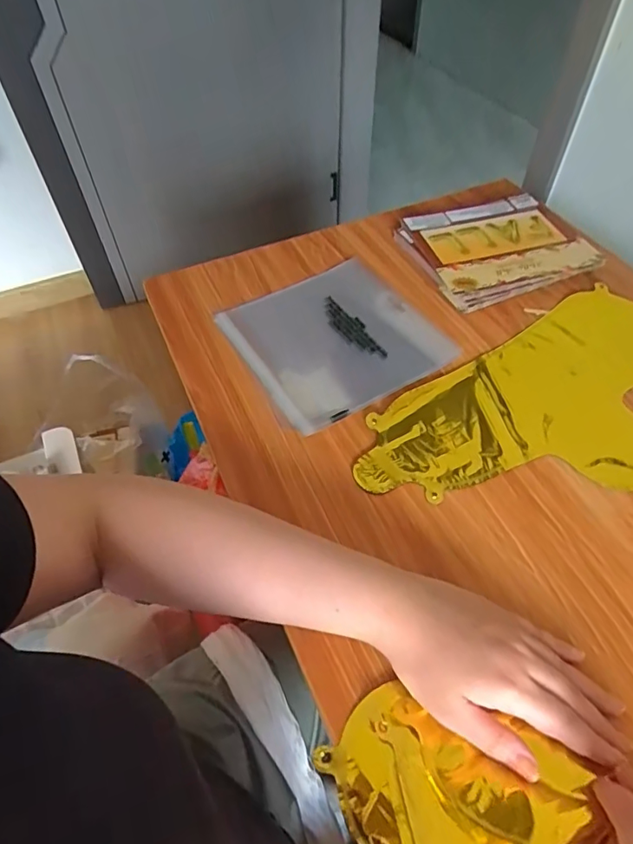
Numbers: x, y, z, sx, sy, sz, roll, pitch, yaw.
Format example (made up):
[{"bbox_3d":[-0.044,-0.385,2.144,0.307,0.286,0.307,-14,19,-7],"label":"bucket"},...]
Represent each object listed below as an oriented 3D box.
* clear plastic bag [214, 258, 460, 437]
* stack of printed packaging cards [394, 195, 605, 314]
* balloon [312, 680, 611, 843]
[{"bbox_3d":[0.018,-0.095,0.555,0.191,0.013,0.199,-26,56,-18],"label":"clear plastic bag"},{"bbox_3d":[0.219,-0.218,0.634,0.191,0.028,0.166,-17,54,-11],"label":"stack of printed packaging cards"},{"bbox_3d":[0.080,0.223,0.306,0.153,0.033,0.126,-20,55,-13],"label":"balloon"}]

